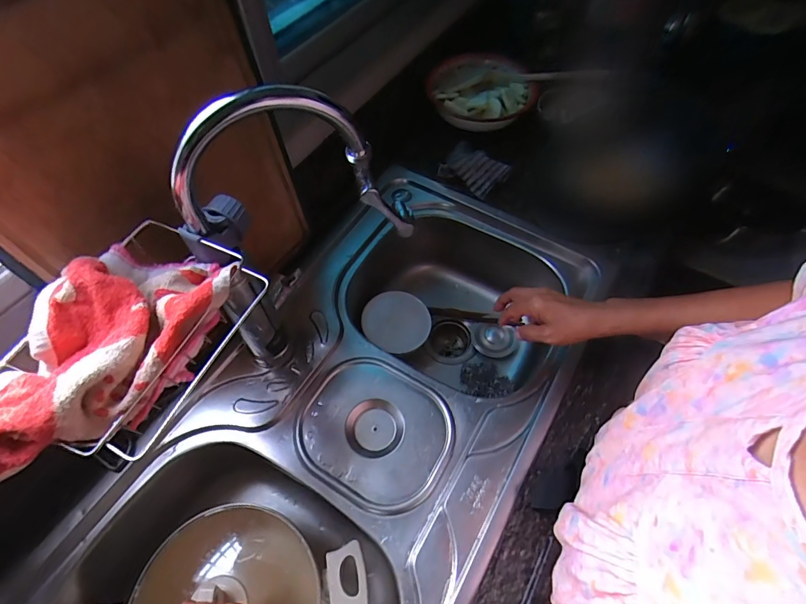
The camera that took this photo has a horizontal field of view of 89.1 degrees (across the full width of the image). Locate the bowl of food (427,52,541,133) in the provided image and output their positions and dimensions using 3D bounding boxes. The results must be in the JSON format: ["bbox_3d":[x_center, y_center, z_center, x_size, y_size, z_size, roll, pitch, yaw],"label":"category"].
[{"bbox_3d":[0.148,-0.410,0.793,0.193,0.050,0.196,0,59,0],"label":"bowl of food"}]

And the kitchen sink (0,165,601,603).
[{"bbox_3d":[-0.076,0.200,0.586,0.433,0.208,0.856,27,63,15],"label":"kitchen sink"}]

